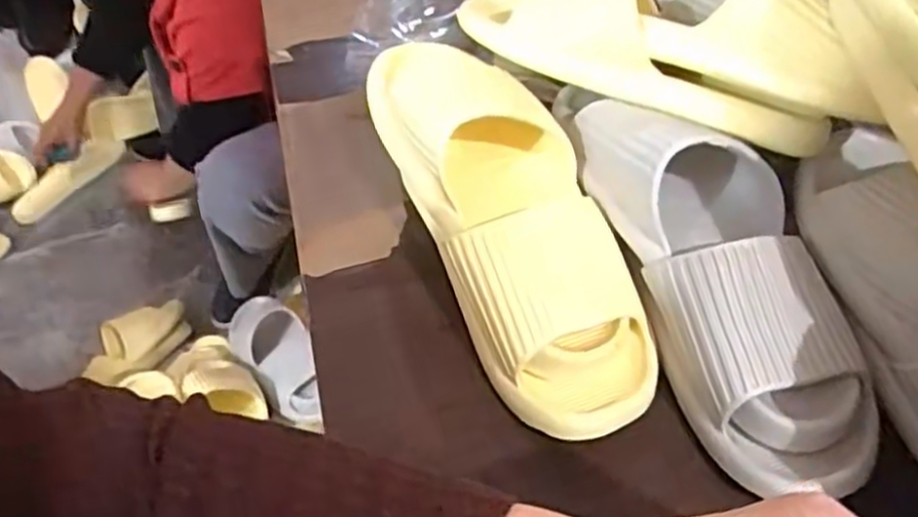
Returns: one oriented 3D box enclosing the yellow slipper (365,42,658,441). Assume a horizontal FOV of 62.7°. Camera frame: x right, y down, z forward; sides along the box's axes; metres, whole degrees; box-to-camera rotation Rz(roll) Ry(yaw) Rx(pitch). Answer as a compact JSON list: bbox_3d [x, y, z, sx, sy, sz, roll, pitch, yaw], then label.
[{"bbox_3d":[0.032,-0.035,0.459,0.110,0.068,0.288,-18,68,-16],"label":"yellow slipper"}]

